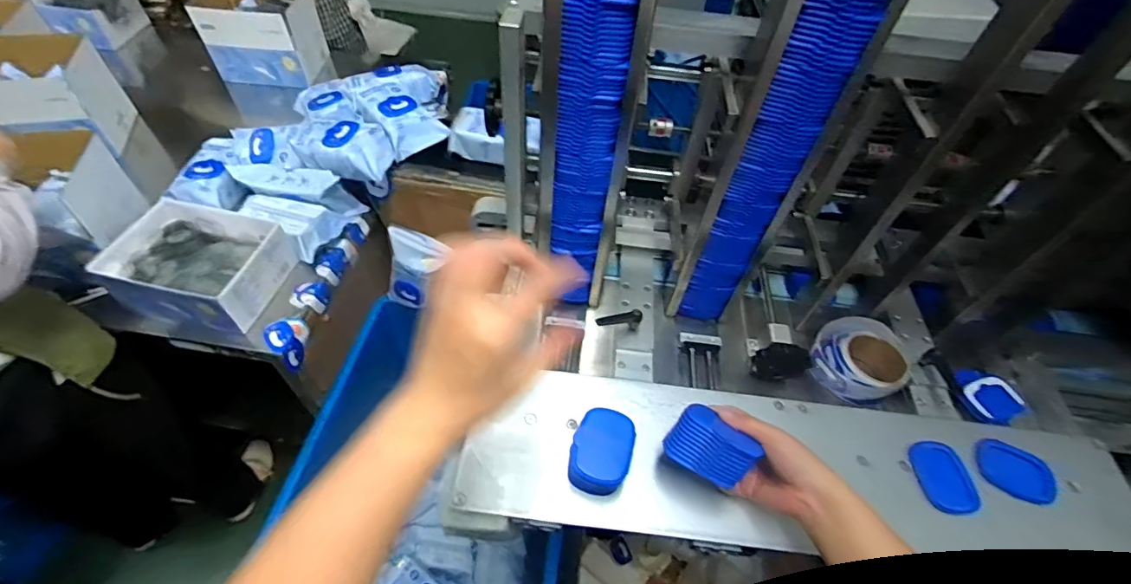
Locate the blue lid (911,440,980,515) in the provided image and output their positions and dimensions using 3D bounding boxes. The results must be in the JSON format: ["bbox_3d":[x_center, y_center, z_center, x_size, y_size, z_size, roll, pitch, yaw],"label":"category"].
[{"bbox_3d":[0.451,0.220,0.592,0.059,0.013,0.083,-6,52,-10],"label":"blue lid"}]

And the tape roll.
[{"bbox_3d":[0.414,0.099,0.708,0.111,0.063,0.124,-30,60,-26],"label":"tape roll"}]

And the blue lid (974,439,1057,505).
[{"bbox_3d":[0.543,0.216,0.600,0.081,0.012,0.061,38,58,23],"label":"blue lid"}]

